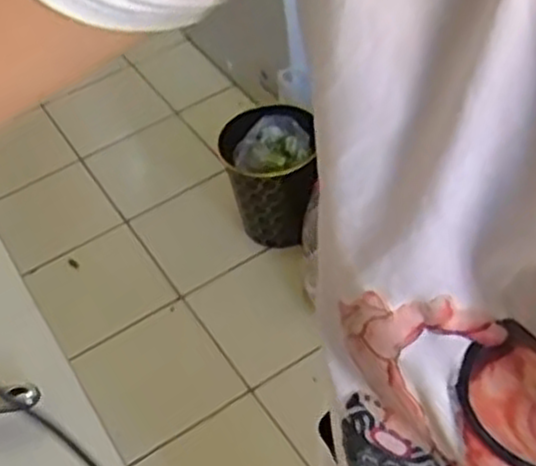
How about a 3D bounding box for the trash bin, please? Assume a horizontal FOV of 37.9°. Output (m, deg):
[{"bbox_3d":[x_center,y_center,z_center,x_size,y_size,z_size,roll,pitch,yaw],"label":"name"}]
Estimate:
[{"bbox_3d":[0.010,-0.103,1.709,0.195,0.264,0.216,-8,47,0],"label":"trash bin"}]

